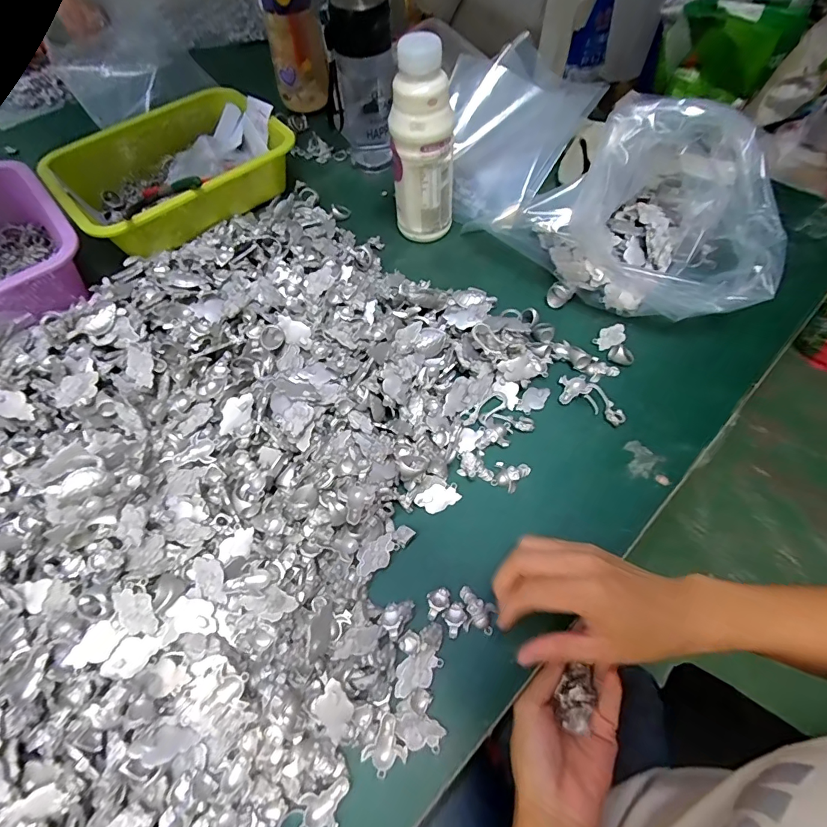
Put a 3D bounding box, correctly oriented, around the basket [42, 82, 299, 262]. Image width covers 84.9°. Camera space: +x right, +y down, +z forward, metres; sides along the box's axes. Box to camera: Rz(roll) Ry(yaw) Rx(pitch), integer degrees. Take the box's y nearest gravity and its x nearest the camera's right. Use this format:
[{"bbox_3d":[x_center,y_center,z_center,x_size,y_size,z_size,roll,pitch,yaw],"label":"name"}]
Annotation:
[{"bbox_3d":[-0.315,-0.318,0.585,0.262,0.081,0.248,-38,67,-20],"label":"basket"}]

